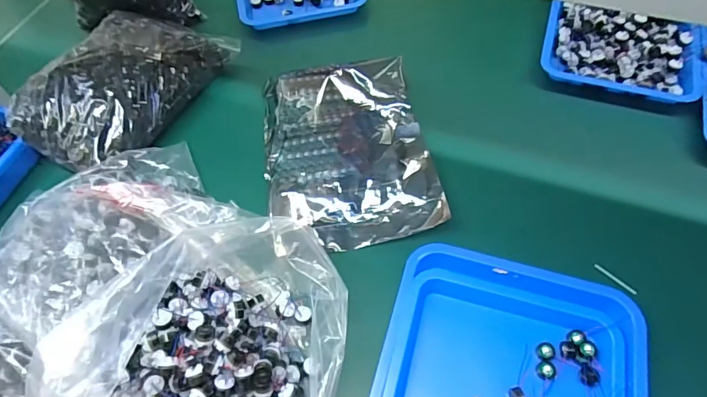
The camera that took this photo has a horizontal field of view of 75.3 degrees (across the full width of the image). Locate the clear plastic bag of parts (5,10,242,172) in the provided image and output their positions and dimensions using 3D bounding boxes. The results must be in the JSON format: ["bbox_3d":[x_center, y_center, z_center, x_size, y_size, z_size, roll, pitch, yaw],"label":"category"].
[{"bbox_3d":[-0.392,-0.204,0.778,0.198,0.091,0.336,23,62,15],"label":"clear plastic bag of parts"}]

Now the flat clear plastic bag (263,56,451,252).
[{"bbox_3d":[-0.014,-0.087,0.727,0.245,0.051,0.334,-10,59,-4],"label":"flat clear plastic bag"}]

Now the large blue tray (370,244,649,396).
[{"bbox_3d":[0.171,0.245,0.524,0.298,0.041,0.380,13,60,10],"label":"large blue tray"}]

